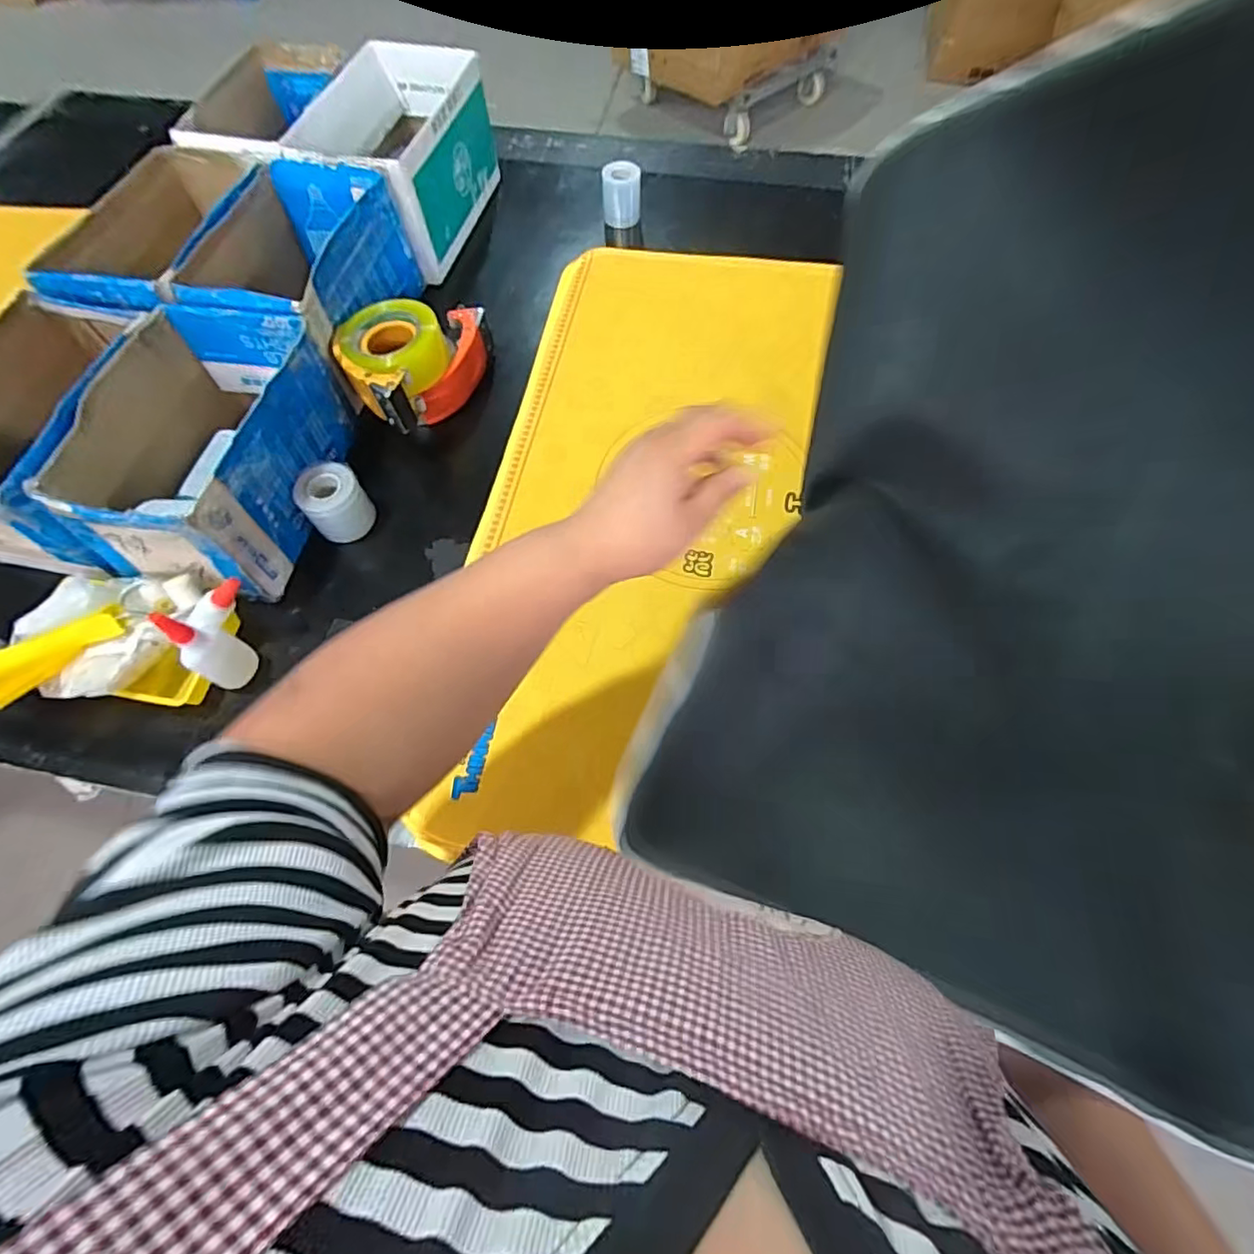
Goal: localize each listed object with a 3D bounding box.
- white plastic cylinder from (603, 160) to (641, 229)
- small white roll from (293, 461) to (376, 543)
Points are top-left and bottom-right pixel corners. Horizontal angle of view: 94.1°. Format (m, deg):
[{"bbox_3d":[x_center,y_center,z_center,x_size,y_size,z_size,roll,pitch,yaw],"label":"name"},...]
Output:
[{"bbox_3d":[-0.008,-0.695,0.938,0.062,0.078,0.055,-1,64,2],"label":"white plastic cylinder"},{"bbox_3d":[-0.334,-0.143,0.671,0.068,0.069,0.060,-39,69,-15],"label":"small white roll"}]

